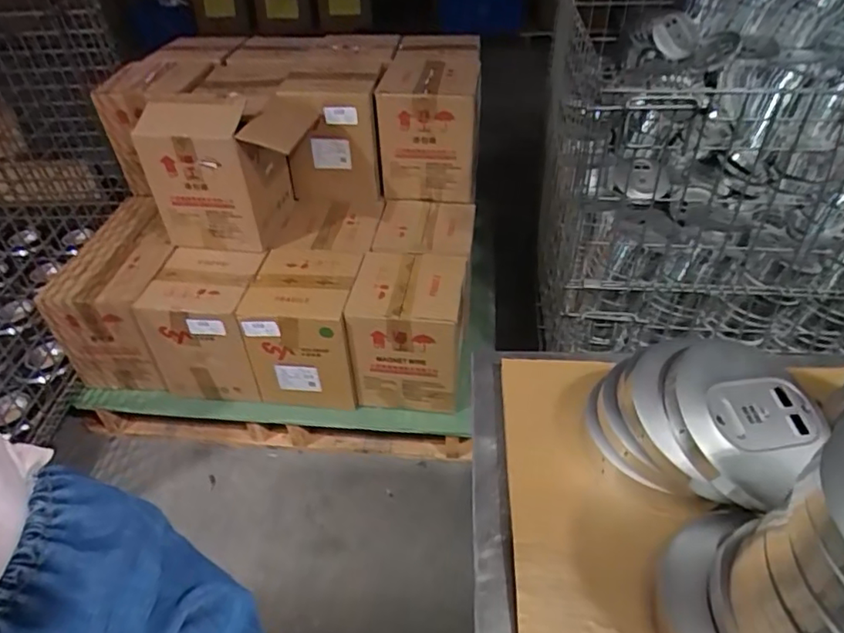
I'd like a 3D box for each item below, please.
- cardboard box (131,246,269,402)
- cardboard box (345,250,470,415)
[{"bbox_3d":[-0.480,0.026,1.326,0.224,0.265,0.220,3,41,7],"label":"cardboard box"},{"bbox_3d":[-0.026,0.033,1.319,0.230,0.269,0.231,3,41,7],"label":"cardboard box"}]

